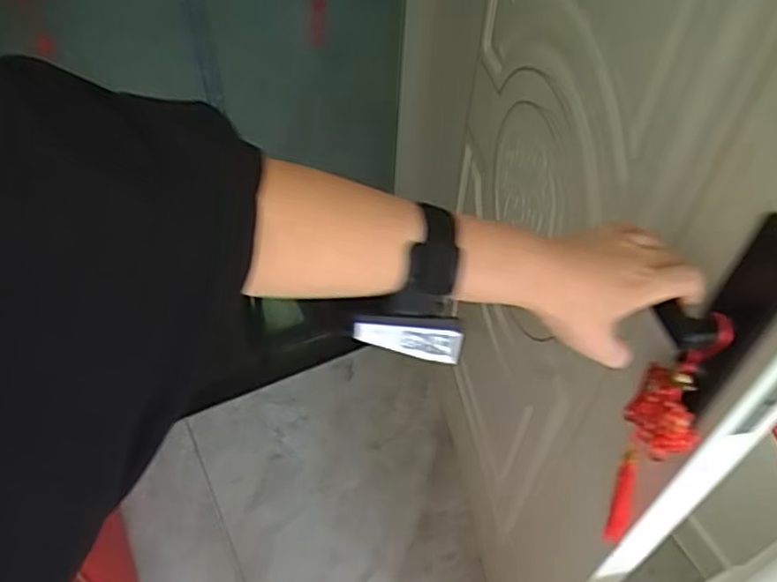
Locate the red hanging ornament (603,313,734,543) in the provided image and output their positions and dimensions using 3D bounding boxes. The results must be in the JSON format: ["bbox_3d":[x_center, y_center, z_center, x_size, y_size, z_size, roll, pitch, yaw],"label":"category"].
[{"bbox_3d":[0.219,0.124,0.560,0.024,0.294,0.063,-12,52,-13],"label":"red hanging ornament"}]

